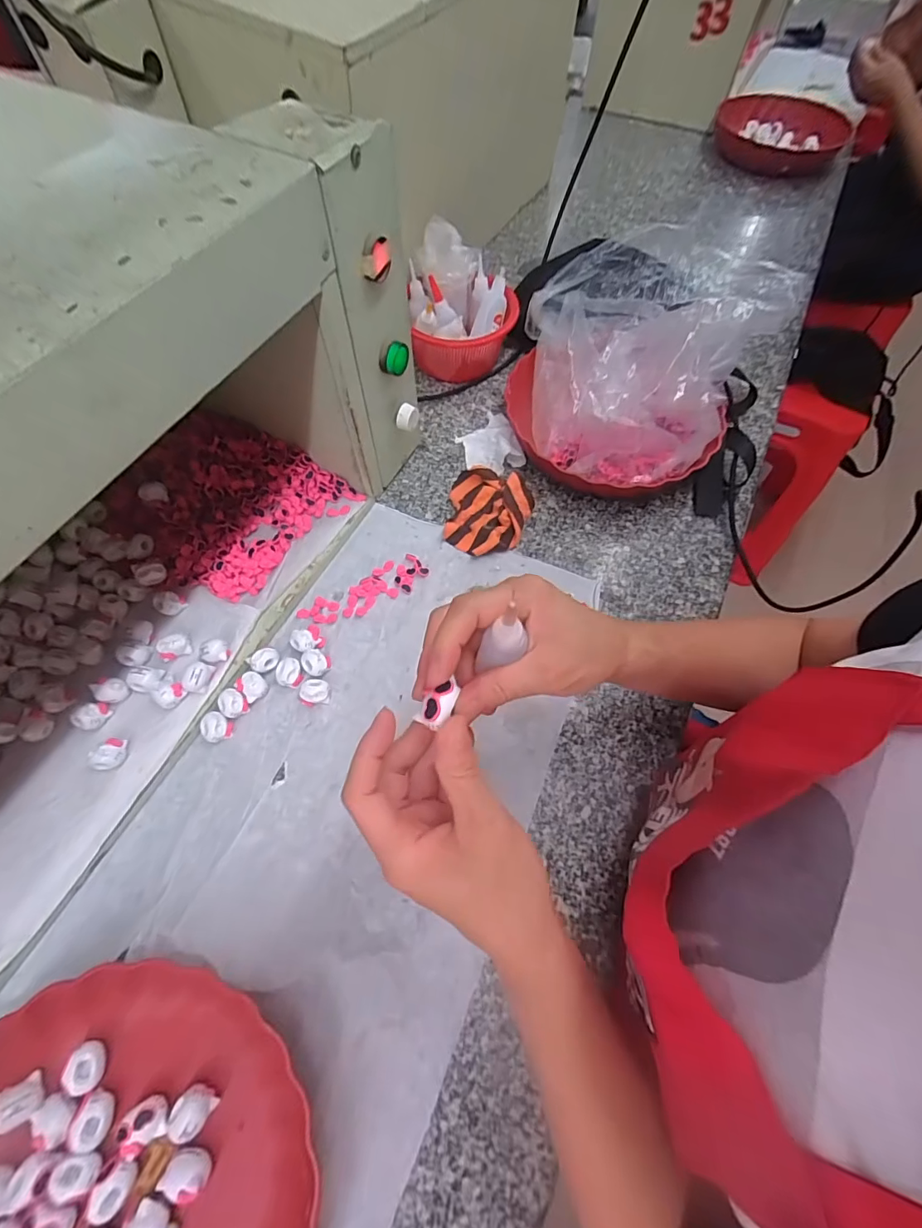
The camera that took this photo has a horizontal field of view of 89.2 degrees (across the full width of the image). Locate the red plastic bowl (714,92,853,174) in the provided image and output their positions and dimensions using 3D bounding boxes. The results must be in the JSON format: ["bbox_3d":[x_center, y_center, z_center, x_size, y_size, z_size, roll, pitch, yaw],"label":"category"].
[{"bbox_3d":[0.597,-0.895,0.881,0.235,0.061,0.224,19,65,8],"label":"red plastic bowl"}]

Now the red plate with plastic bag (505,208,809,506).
[{"bbox_3d":[0.204,-0.304,0.543,0.269,0.121,0.369,37,68,16],"label":"red plate with plastic bag"}]

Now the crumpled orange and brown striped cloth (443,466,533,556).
[{"bbox_3d":[0.030,-0.111,0.510,0.087,0.026,0.105,9,64,3],"label":"crumpled orange and brown striped cloth"}]

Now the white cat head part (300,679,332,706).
[{"bbox_3d":[-0.131,0.070,0.420,0.024,0.022,0.022,8,64,3],"label":"white cat head part"}]

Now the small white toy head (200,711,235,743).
[{"bbox_3d":[-0.212,0.099,0.406,0.024,0.018,0.023,1,63,-1],"label":"small white toy head"}]

